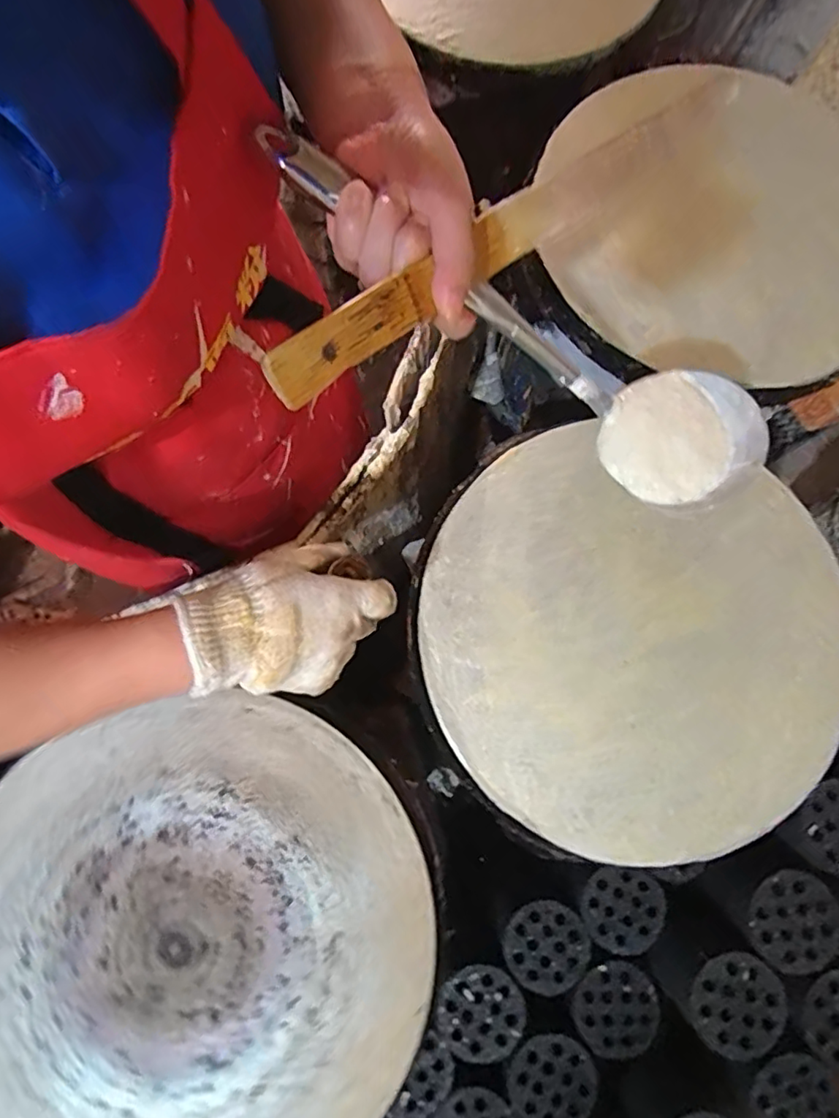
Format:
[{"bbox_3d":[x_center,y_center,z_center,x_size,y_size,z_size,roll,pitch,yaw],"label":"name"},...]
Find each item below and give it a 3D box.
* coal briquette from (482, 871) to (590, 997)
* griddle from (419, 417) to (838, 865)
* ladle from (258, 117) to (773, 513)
[{"bbox_3d":[0.144,0.456,0.707,0.093,0.079,0.105,-44,83,-9],"label":"coal briquette"},{"bbox_3d":[0.190,0.074,0.494,0.371,0.022,0.333,16,79,2],"label":"griddle"},{"bbox_3d":[0.066,-0.134,0.333,0.326,0.050,0.087,28,78,-18],"label":"ladle"}]

